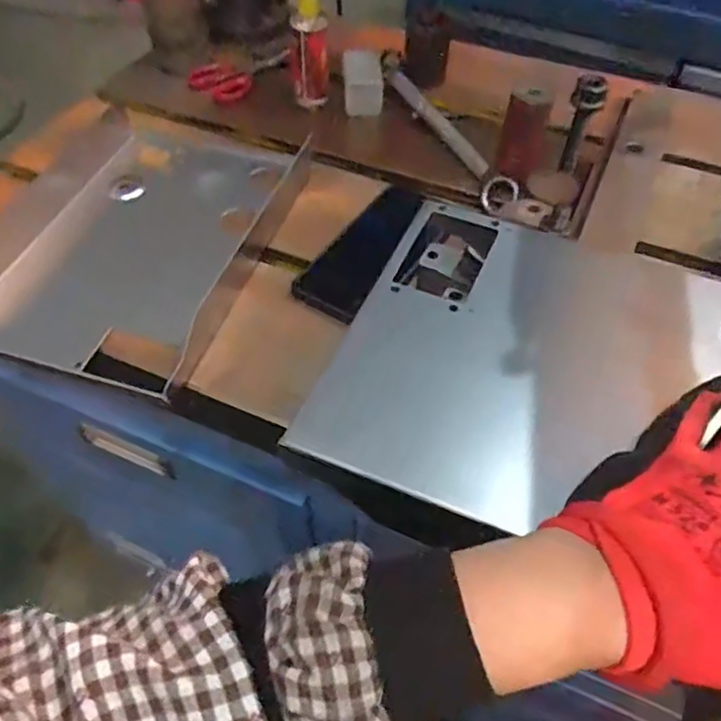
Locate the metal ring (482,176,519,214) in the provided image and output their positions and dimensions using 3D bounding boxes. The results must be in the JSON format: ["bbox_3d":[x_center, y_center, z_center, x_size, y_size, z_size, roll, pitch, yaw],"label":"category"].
[{"bbox_3d":[0.131,-0.158,0.603,0.035,0.005,0.036,-5,81,36],"label":"metal ring"}]

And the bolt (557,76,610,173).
[{"bbox_3d":[0.183,-0.195,0.531,0.021,0.083,0.020,4,55,4],"label":"bolt"}]

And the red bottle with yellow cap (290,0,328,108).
[{"bbox_3d":[-0.057,-0.345,0.693,0.039,0.134,0.033,-7,55,-3],"label":"red bottle with yellow cap"}]

